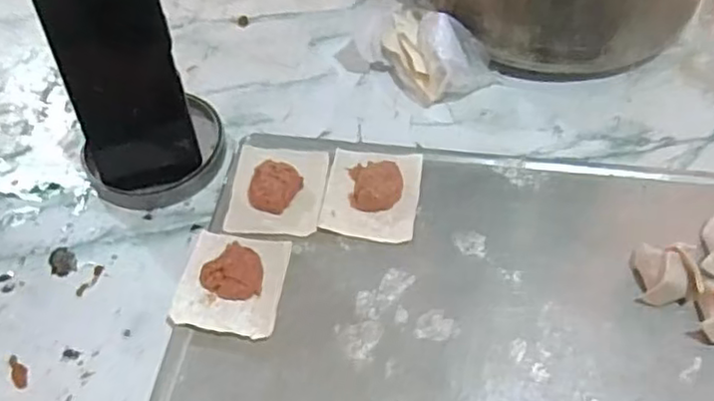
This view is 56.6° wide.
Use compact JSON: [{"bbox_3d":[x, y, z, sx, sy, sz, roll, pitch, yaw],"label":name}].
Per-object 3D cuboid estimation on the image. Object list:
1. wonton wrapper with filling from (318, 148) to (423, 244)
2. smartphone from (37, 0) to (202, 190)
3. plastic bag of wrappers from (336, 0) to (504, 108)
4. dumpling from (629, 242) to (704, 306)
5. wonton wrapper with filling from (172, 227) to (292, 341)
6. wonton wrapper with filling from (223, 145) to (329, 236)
[{"bbox_3d":[0.011,-0.010,0.509,0.070,0.026,0.077,6,52,9],"label":"wonton wrapper with filling"},{"bbox_3d":[-0.166,-0.085,0.480,0.077,0.160,0.006,-23,35,-24],"label":"smartphone"},{"bbox_3d":[0.044,-0.143,0.596,0.087,0.047,0.147,-33,56,-21],"label":"plastic bag of wrappers"},{"bbox_3d":[0.211,0.049,0.450,0.039,0.034,0.038,1,51,4],"label":"dumpling"},{"bbox_3d":[-0.088,0.056,0.467,0.071,0.014,0.074,6,52,8],"label":"wonton wrapper with filling"},{"bbox_3d":[-0.063,-0.009,0.517,0.071,0.021,0.080,3,52,6],"label":"wonton wrapper with filling"}]

